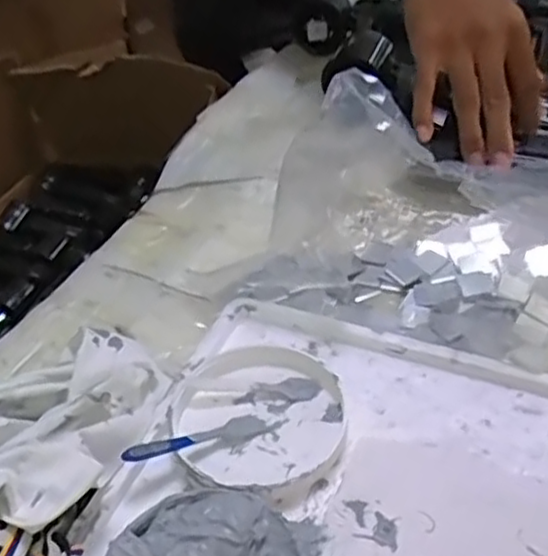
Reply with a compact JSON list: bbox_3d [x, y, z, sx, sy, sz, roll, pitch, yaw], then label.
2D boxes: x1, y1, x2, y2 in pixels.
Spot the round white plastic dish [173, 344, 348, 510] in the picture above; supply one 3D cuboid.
[{"bbox_3d":[-0.007,0.079,0.403,0.094,0.016,0.090,-4,42,3],"label":"round white plastic dish"}]

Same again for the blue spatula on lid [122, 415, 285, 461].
[{"bbox_3d":[-0.039,0.088,0.391,0.090,0.009,0.016,-7,39,-26],"label":"blue spatula on lid"}]

